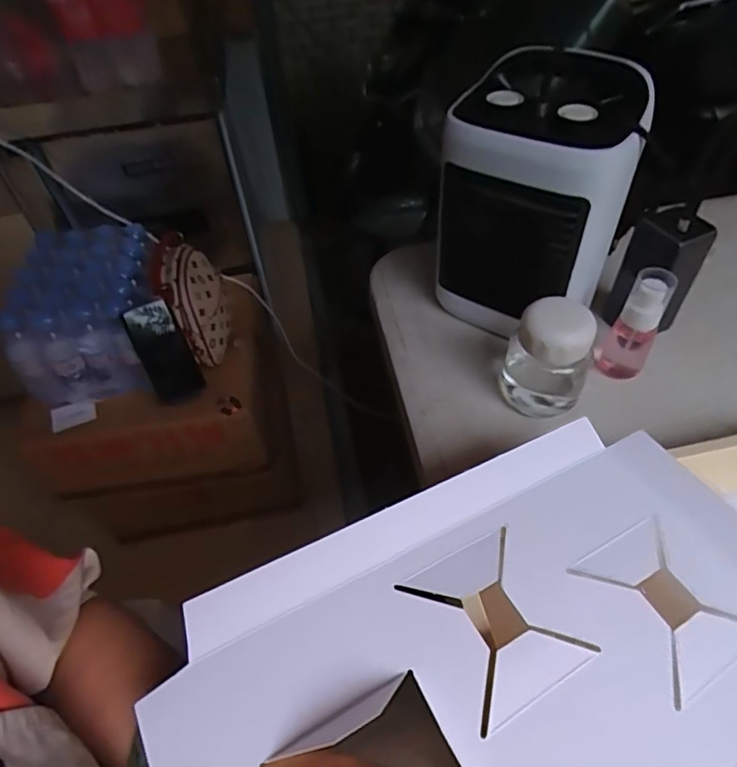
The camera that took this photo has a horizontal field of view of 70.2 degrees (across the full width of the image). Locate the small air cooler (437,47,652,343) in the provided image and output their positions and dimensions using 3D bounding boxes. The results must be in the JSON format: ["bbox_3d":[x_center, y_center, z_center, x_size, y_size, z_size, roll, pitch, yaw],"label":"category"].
[{"bbox_3d":[0.159,-0.172,0.516,0.158,0.235,0.108,28,57,26],"label":"small air cooler"}]

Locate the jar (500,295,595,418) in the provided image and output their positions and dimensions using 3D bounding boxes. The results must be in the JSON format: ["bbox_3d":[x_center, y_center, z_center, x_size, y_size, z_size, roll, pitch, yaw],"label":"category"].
[{"bbox_3d":[0.168,-0.029,0.491,0.073,0.112,0.075,-3,49,3],"label":"jar"}]

